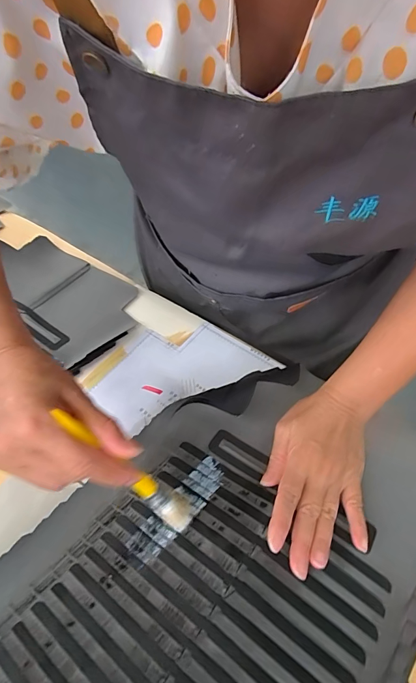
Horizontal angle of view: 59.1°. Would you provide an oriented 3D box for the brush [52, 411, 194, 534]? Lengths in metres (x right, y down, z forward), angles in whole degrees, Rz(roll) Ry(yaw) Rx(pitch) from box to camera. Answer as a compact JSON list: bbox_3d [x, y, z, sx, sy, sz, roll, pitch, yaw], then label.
[{"bbox_3d":[-0.058,0.106,0.295,0.022,0.170,0.030,-4,45,35],"label":"brush"}]

